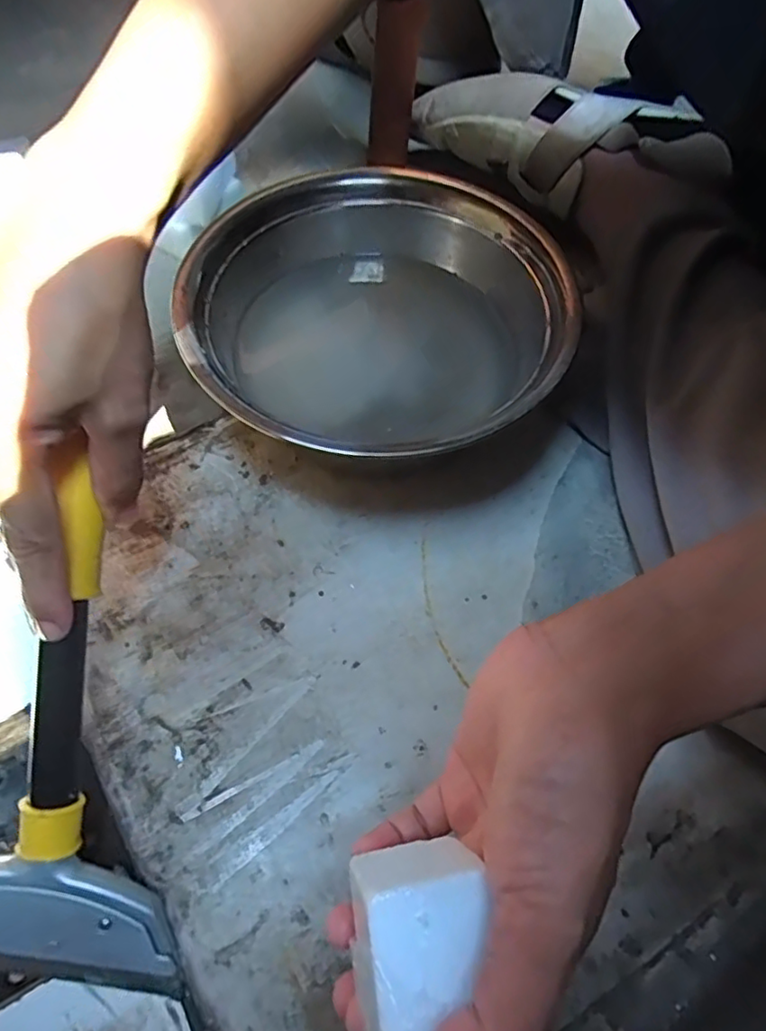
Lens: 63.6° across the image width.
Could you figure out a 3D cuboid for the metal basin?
[{"bbox_3d":[-0.004,-0.114,0.395,0.222,0.080,0.229,1,61,-2],"label":"metal basin"}]

